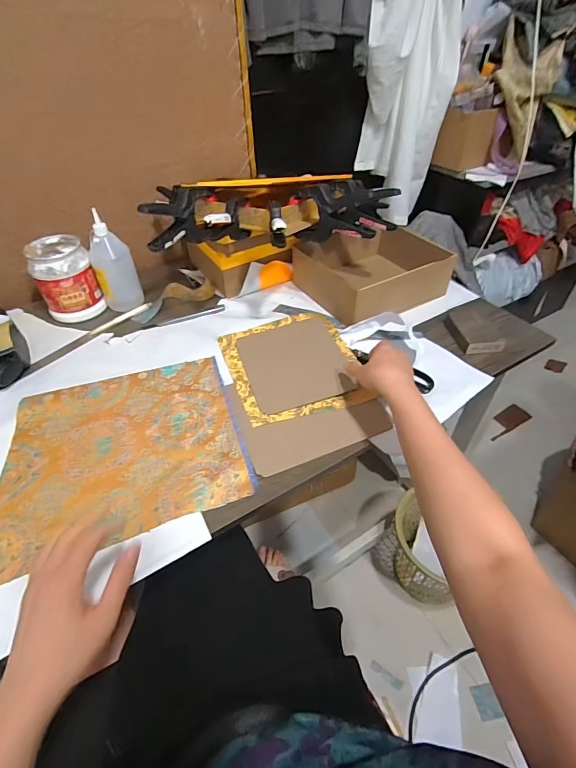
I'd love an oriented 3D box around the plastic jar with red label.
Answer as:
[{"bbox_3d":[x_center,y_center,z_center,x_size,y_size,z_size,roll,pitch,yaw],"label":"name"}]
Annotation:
[{"bbox_3d":[-0.445,-0.207,0.774,0.106,0.135,0.105,-26,50,-25],"label":"plastic jar with red label"}]

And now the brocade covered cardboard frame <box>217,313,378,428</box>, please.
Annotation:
[{"bbox_3d":[0.005,-0.039,0.673,0.203,0.009,0.234,-18,47,-9],"label":"brocade covered cardboard frame"}]

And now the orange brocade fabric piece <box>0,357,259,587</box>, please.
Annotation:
[{"bbox_3d":[-0.242,0.090,0.564,0.327,0.009,0.285,-16,46,-12],"label":"orange brocade fabric piece"}]

